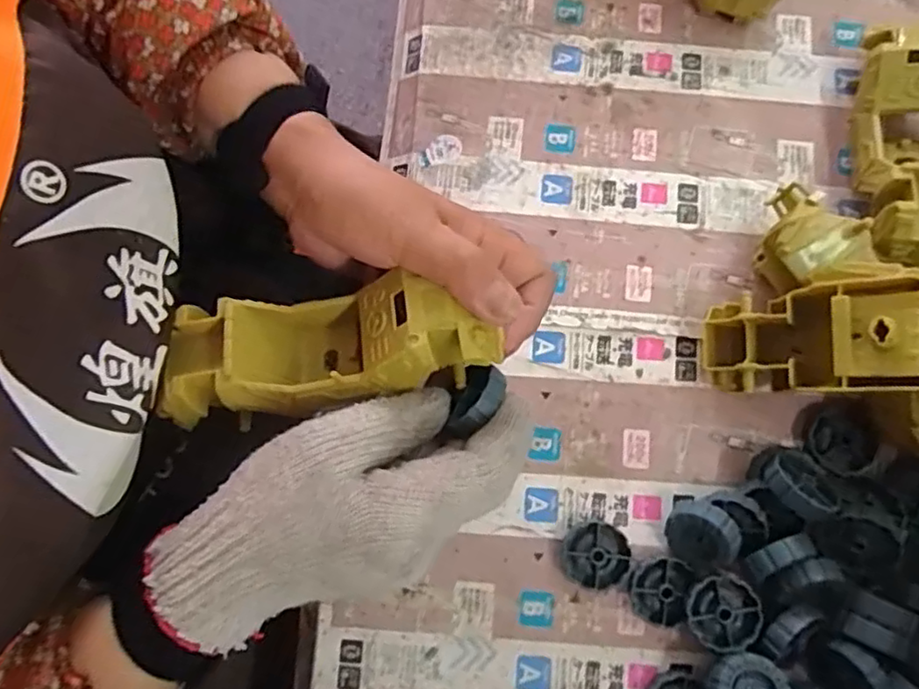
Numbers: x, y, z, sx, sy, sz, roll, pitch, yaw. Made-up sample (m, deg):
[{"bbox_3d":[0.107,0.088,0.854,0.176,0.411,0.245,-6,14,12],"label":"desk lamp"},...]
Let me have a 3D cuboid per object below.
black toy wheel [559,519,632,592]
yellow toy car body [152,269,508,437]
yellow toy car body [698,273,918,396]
[{"bbox_3d":[0.078,0.122,0.373,0.036,0.011,0.036,0,78,0],"label":"black toy wheel"},{"bbox_3d":[-0.059,0.004,0.313,0.151,0.052,0.056,-7,78,8],"label":"yellow toy car body"},{"bbox_3d":[0.216,-0.003,0.331,0.179,0.050,0.057,-4,76,32],"label":"yellow toy car body"}]

